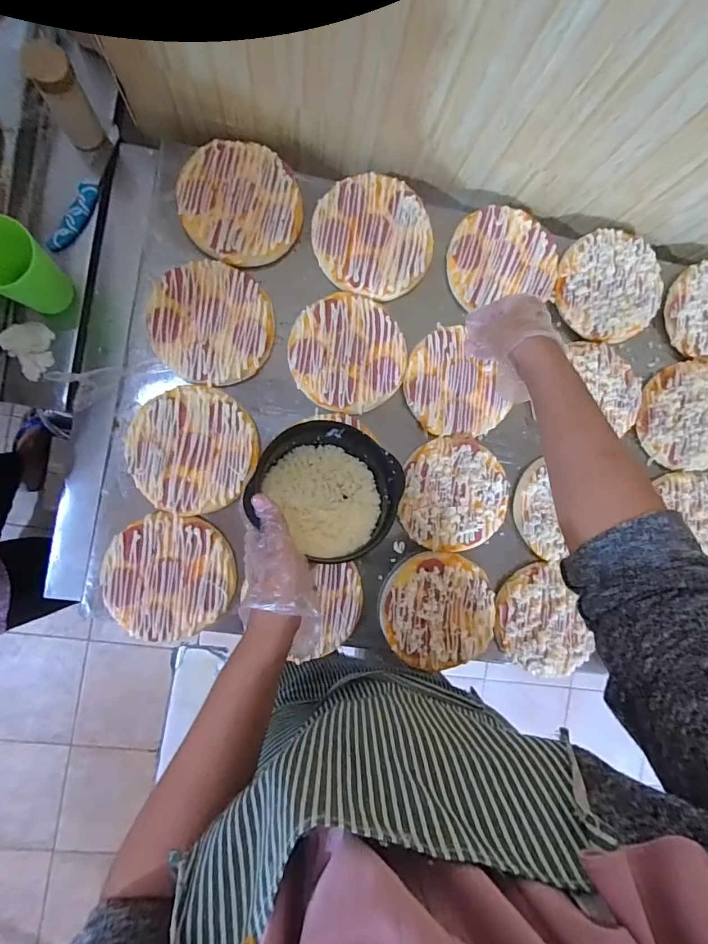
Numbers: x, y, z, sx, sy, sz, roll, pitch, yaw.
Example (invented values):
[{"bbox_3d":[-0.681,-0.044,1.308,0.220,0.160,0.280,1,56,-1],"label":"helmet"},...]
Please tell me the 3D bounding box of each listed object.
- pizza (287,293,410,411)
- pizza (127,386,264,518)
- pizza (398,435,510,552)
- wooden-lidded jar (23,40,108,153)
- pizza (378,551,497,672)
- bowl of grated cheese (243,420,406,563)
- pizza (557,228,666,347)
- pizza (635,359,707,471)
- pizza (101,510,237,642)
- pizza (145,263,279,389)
[{"bbox_3d":[-0.006,-0.151,0.562,0.148,0.014,0.142,0,90,-8],"label":"pizza"},{"bbox_3d":[-0.194,-0.027,0.532,0.147,0.008,0.150,0,90,-8],"label":"pizza"},{"bbox_3d":[0.134,0.029,0.577,0.140,0.011,0.146,7,89,-7],"label":"pizza"},{"bbox_3d":[-0.336,-0.435,0.520,0.043,0.109,0.047,0,91,-8],"label":"wooden-lidded jar"},{"bbox_3d":[0.112,0.181,0.568,0.150,0.007,0.142,0,90,-8],"label":"pizza"},{"bbox_3d":[-0.027,0.015,0.461,0.141,0.073,0.131,0,90,-8],"label":"bowl of grated cheese"},{"bbox_3d":[0.349,-0.253,0.599,0.140,0.020,0.143,-23,93,-7],"label":"pizza"},{"bbox_3d":[0.473,-0.081,0.617,0.142,0.023,0.144,0,90,-8],"label":"pizza"},{"bbox_3d":[-0.220,0.125,0.525,0.146,0.012,0.144,0,90,-8],"label":"pizza"},{"bbox_3d":[-0.172,-0.181,0.532,0.141,0.006,0.146,-10,91,-8],"label":"pizza"}]

